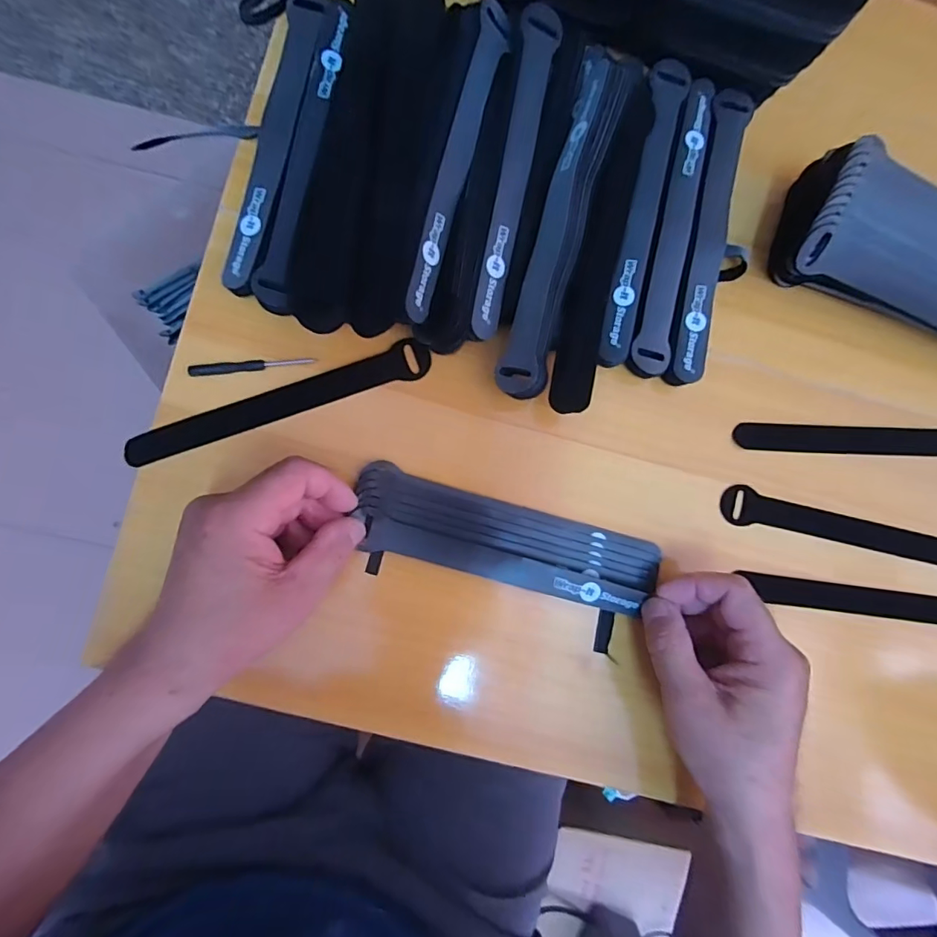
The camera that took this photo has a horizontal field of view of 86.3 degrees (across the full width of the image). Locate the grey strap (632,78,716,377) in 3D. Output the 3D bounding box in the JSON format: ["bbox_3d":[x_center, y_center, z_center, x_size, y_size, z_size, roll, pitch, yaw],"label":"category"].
[{"bbox_3d":[0.137,-0.157,0.326,0.023,0.004,0.195,13,87,-3],"label":"grey strap"}]

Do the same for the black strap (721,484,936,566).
[{"bbox_3d":[0.266,0.045,0.344,0.193,0.011,0.025,14,87,-3],"label":"black strap"}]

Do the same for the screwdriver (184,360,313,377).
[{"bbox_3d":[-0.138,-0.066,0.318,0.075,0.006,0.008,-7,88,-4],"label":"screwdriver"}]

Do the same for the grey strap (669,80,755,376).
[{"bbox_3d":[0.159,-0.153,0.326,0.021,0.006,0.193,12,87,-3],"label":"grey strap"}]

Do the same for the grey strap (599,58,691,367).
[{"bbox_3d":[0.113,-0.166,0.320,0.023,0.007,0.200,14,87,-3],"label":"grey strap"}]

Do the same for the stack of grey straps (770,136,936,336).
[{"bbox_3d":[0.295,-0.123,0.315,0.198,0.054,0.071,24,86,-2],"label":"stack of grey straps"}]

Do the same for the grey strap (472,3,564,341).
[{"bbox_3d":[0.027,-0.177,0.301,0.026,0.004,0.195,13,91,-28],"label":"grey strap"}]

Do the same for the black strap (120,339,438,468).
[{"bbox_3d":[-0.120,-0.043,0.321,0.196,0.006,0.024,-18,89,-4],"label":"black strap"}]

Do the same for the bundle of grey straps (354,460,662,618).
[{"bbox_3d":[0.024,0.048,0.323,0.193,0.016,0.052,16,87,-2],"label":"bundle of grey straps"}]

